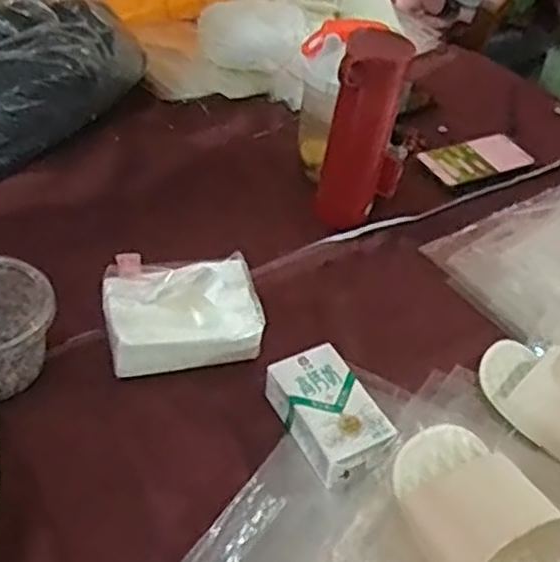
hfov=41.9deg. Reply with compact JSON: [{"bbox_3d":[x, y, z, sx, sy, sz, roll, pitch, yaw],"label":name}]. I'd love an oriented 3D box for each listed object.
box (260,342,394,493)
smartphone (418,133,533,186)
[{"bbox_3d":[0.040,0.109,0.621,0.068,0.038,0.109,-20,50,-27],"label":"box"},{"bbox_3d":[0.256,-0.157,0.946,0.161,0.006,0.060,-15,58,-26],"label":"smartphone"}]

